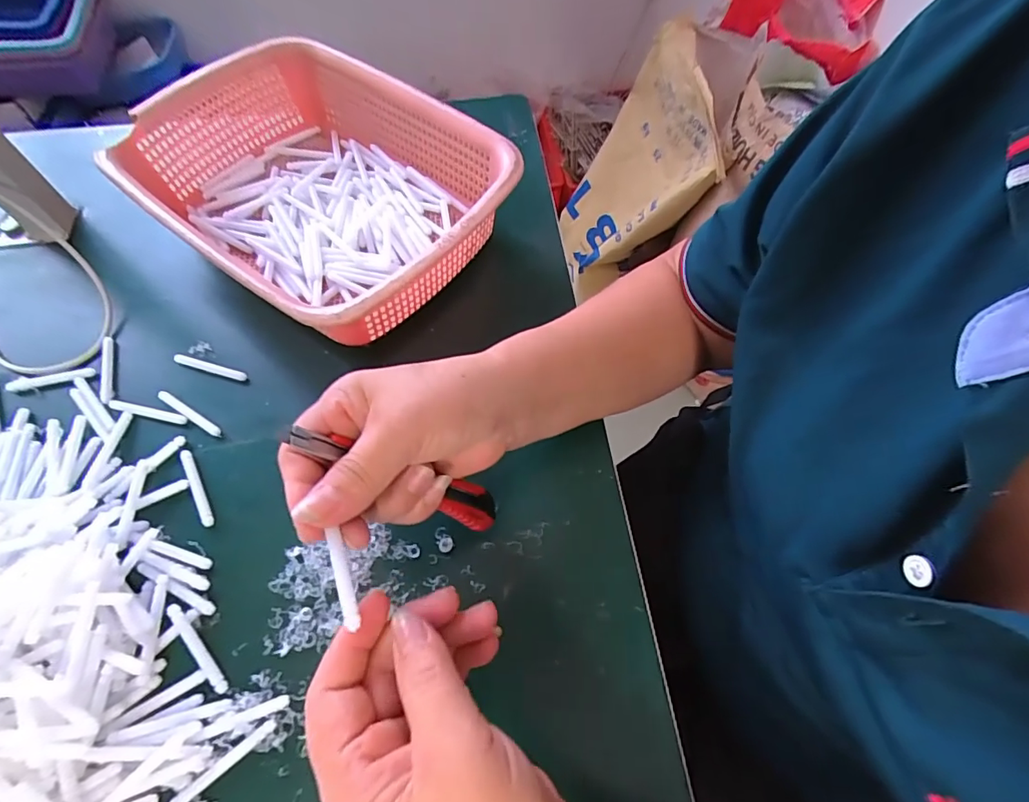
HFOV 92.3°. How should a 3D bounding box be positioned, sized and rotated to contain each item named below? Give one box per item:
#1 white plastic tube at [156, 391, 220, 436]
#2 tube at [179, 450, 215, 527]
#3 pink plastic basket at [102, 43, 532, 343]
[{"bbox_3d":[-0.236,0.008,0.357,0.060,0.004,0.007,30,66,11],"label":"white plastic tube"},{"bbox_3d":[-0.214,0.057,0.331,0.008,0.004,0.058,-28,68,-16],"label":"tube"},{"bbox_3d":[-0.156,-0.170,0.400,0.280,0.075,0.211,36,67,14],"label":"pink plastic basket"}]

